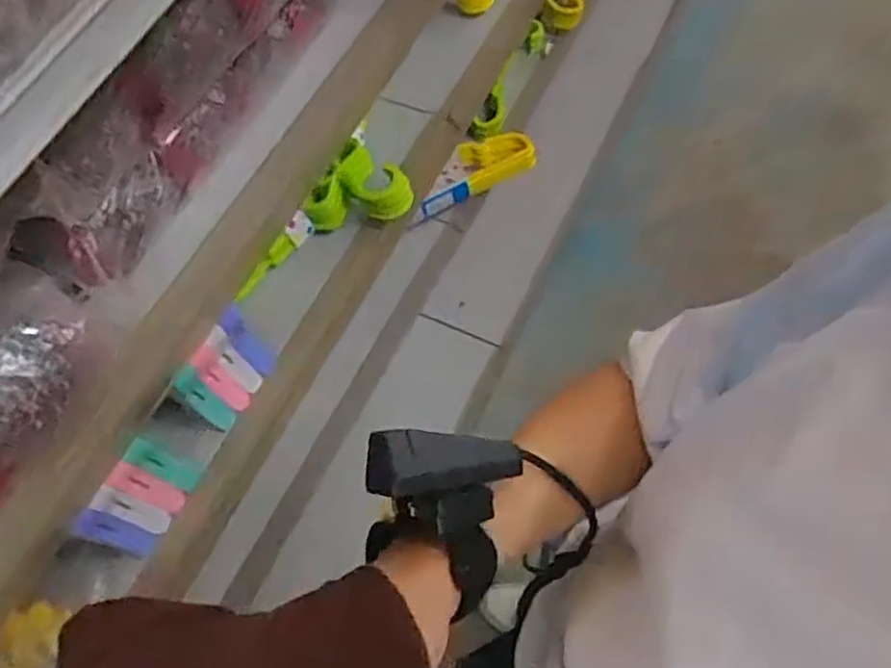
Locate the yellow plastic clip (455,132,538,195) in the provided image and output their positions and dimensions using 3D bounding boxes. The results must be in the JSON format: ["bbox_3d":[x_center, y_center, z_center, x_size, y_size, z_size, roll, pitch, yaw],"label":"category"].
[{"bbox_3d":[0.085,-0.292,1.181,0.128,0.040,0.092,-19,64,-7],"label":"yellow plastic clip"}]

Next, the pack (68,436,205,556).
[{"bbox_3d":[-0.290,0.162,0.691,0.030,0.114,0.103,26,67,15],"label":"pack"}]

